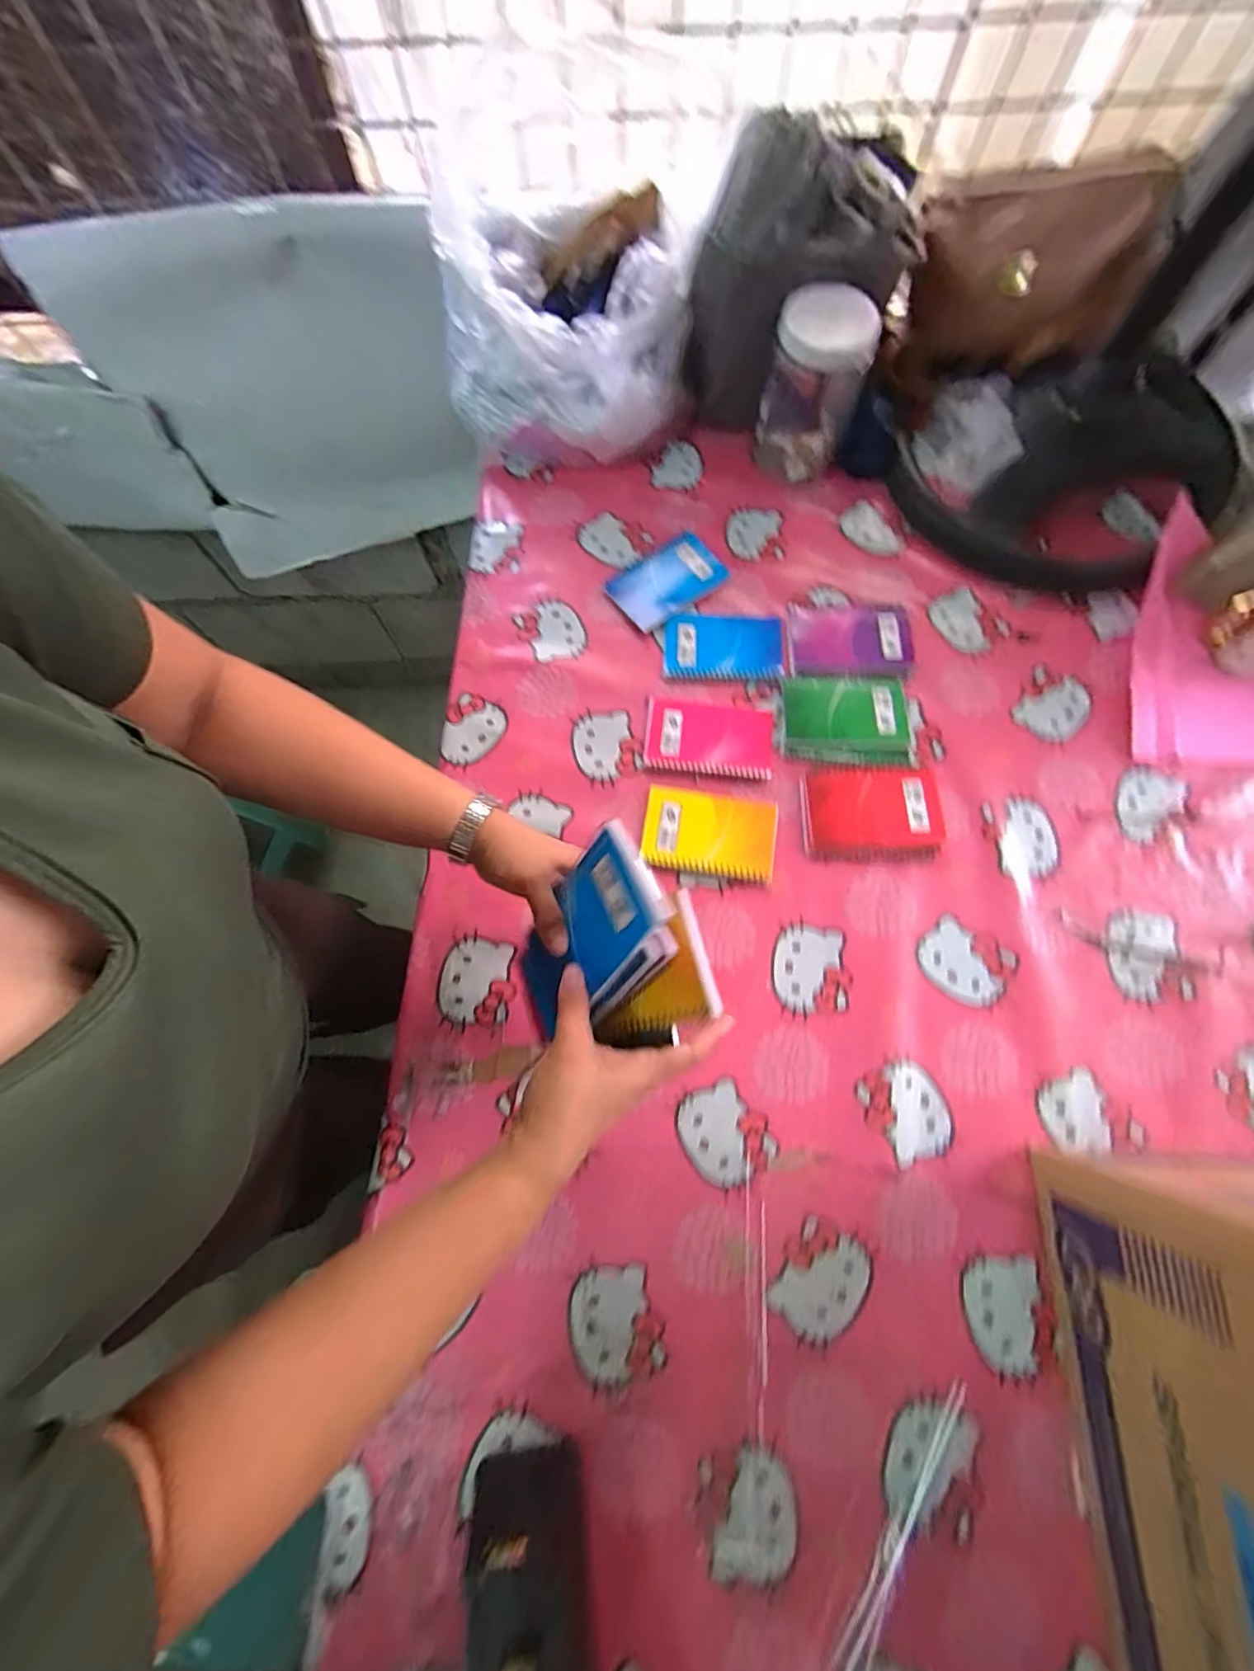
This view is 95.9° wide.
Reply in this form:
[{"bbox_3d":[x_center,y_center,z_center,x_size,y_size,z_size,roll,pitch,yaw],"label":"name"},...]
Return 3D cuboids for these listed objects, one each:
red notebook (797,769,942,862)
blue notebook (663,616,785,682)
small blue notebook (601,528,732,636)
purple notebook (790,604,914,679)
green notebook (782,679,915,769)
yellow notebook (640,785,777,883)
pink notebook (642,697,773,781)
[{"bbox_3d":[0.248,-0.022,0.574,0.135,0.011,0.096,1,73,2],"label":"red notebook"},{"bbox_3d":[0.108,-0.213,0.638,0.130,0.011,0.080,5,73,3],"label":"blue notebook"},{"bbox_3d":[0.046,-0.303,0.671,0.126,0.011,0.087,-34,75,-8],"label":"small blue notebook"},{"bbox_3d":[0.250,-0.218,0.634,0.130,0.012,0.094,3,73,3],"label":"purple notebook"},{"bbox_3d":[0.234,-0.123,0.608,0.130,0.007,0.100,5,73,3],"label":"green notebook"},{"bbox_3d":[0.083,-0.003,0.574,0.130,0.008,0.084,8,73,4],"label":"yellow notebook"},{"bbox_3d":[0.086,-0.104,0.600,0.133,0.013,0.081,10,73,5],"label":"pink notebook"}]

